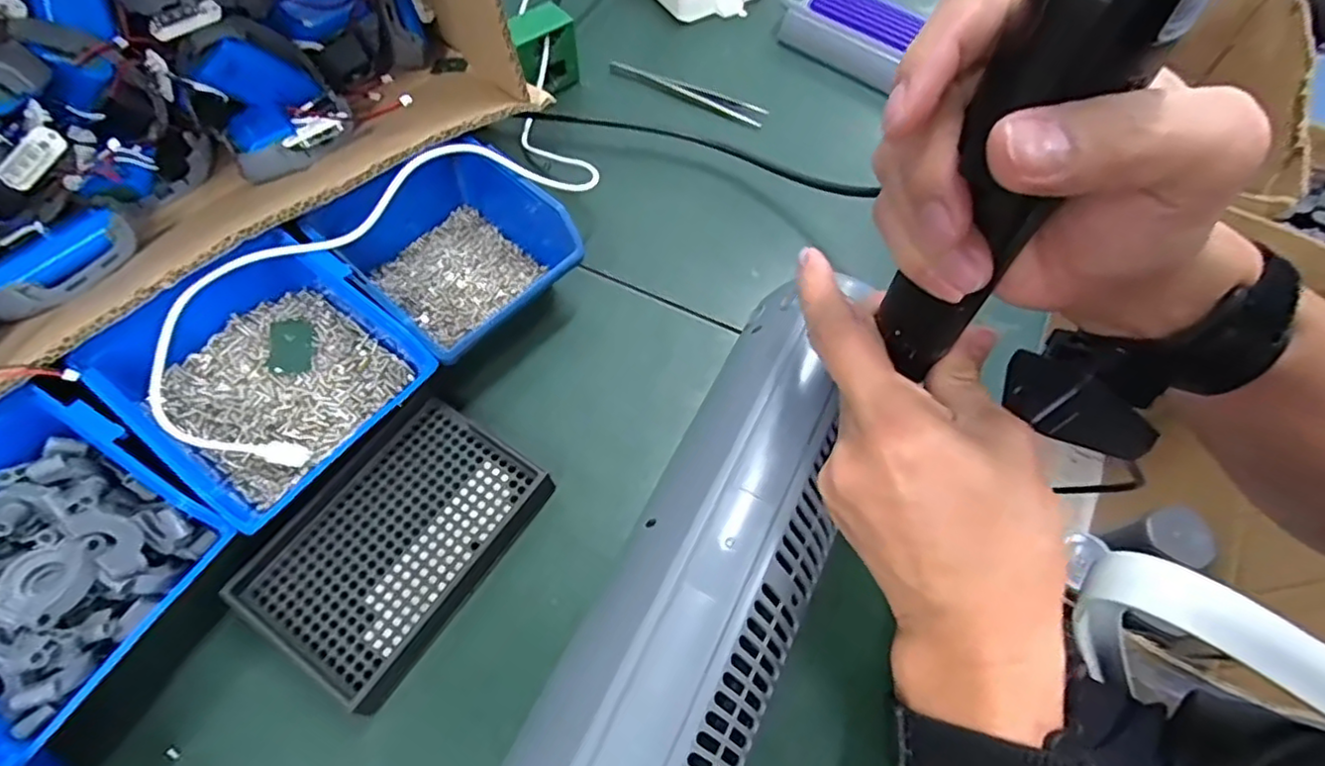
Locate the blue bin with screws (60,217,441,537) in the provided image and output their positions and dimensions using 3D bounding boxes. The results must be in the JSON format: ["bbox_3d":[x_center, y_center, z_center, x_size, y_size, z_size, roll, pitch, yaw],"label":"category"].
[{"bbox_3d":[-0.207,-0.008,0.331,0.127,0.056,0.117,38,67,17],"label":"blue bin with screws"}]

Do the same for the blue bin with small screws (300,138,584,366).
[{"bbox_3d":[-0.126,-0.079,0.382,0.134,0.064,0.113,39,67,17],"label":"blue bin with small screws"}]

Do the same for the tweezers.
[{"bbox_3d":[0.017,-0.222,0.491,0.129,0.011,0.018,23,63,10],"label":"tweezers"}]

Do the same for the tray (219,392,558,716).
[{"bbox_3d":[-0.133,0.079,0.326,0.095,0.018,0.134,32,65,14],"label":"tray"}]

